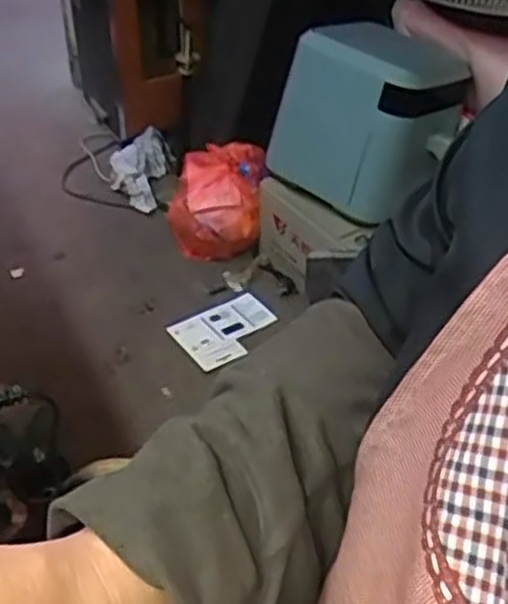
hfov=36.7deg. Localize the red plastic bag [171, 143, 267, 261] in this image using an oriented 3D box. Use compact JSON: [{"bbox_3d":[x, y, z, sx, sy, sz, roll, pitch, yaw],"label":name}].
[{"bbox_3d":[-0.086,-0.242,1.794,0.217,0.177,0.203,0,41,-2],"label":"red plastic bag"}]

